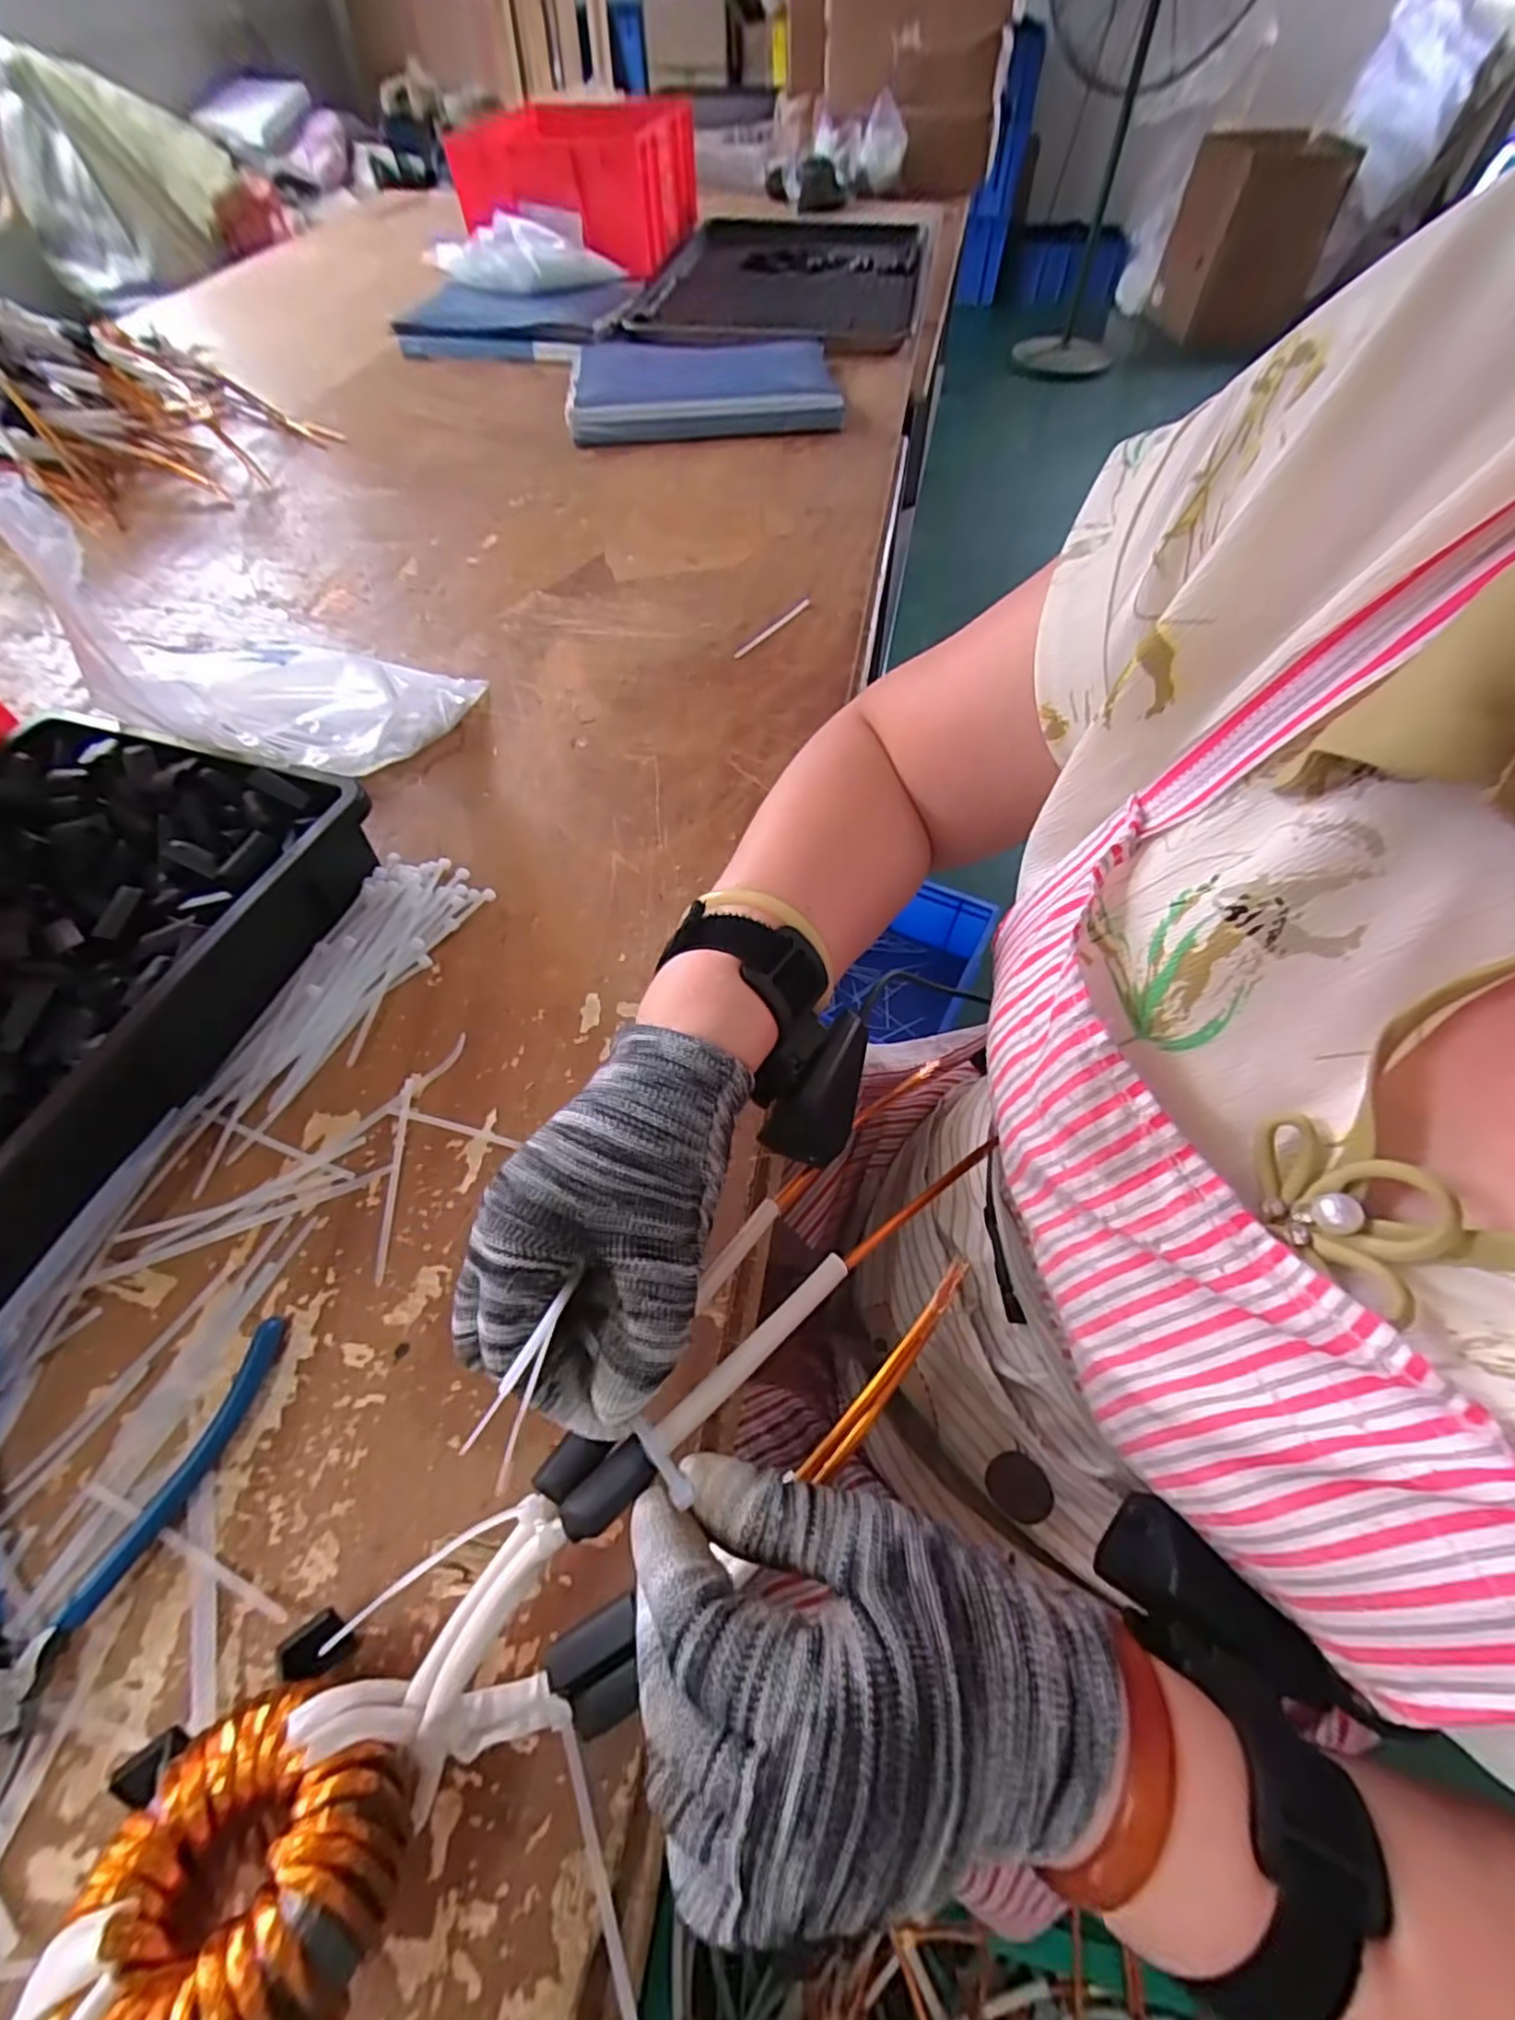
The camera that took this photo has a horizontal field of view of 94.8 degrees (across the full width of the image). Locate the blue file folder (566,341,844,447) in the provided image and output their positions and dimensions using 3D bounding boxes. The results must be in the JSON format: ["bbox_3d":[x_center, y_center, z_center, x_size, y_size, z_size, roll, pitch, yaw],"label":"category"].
[{"bbox_3d":[-0.065,-0.750,0.834,0.316,0.027,0.250,-7,58,-4],"label":"blue file folder"}]

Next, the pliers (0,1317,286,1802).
[{"bbox_3d":[-0.276,0.189,0.266,0.118,0.015,0.147,8,58,6],"label":"pliers"}]

